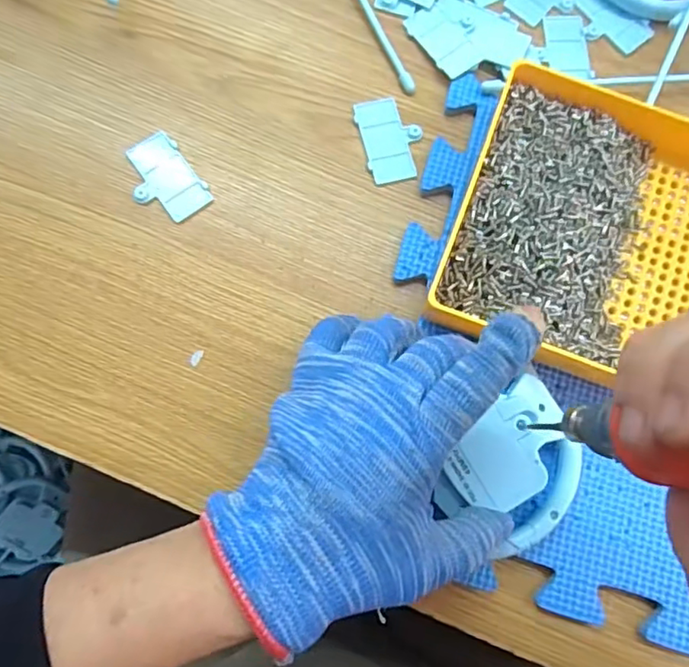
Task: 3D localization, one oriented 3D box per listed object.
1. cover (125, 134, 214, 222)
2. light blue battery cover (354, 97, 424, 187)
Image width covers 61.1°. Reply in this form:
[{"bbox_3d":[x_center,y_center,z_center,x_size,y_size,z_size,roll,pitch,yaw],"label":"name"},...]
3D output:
[{"bbox_3d":[-0.104,-0.089,0.334,0.036,0.004,0.054,-37,83,-9],"label":"cover"},{"bbox_3d":[0.028,-0.116,0.345,0.035,0.004,0.054,-13,80,-5],"label":"light blue battery cover"}]

